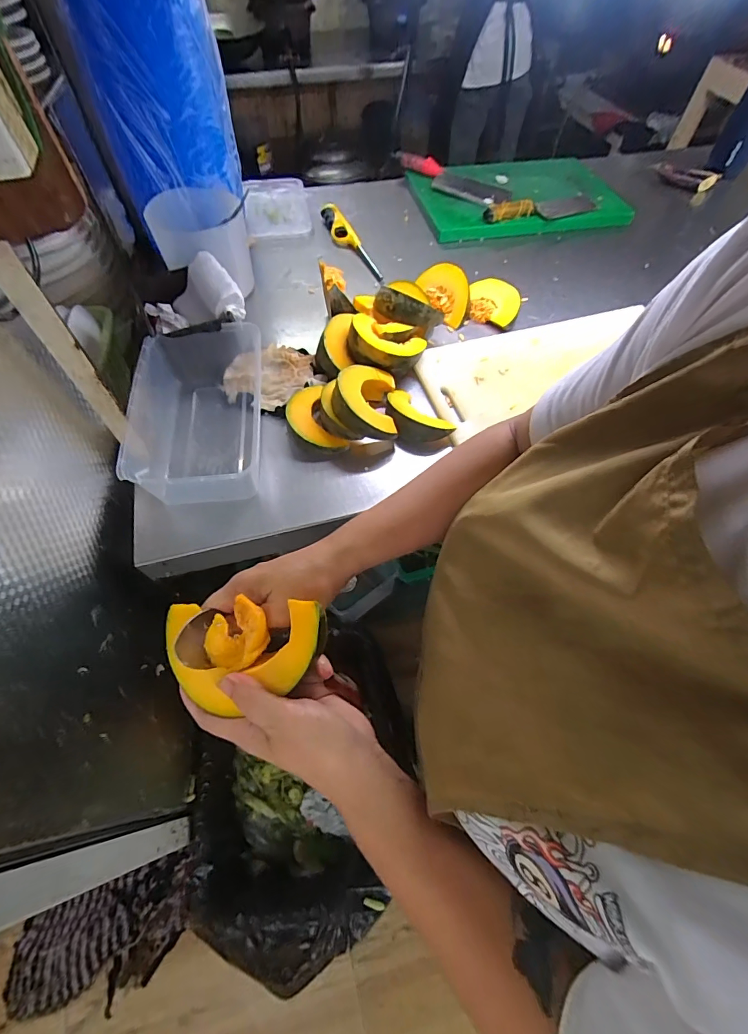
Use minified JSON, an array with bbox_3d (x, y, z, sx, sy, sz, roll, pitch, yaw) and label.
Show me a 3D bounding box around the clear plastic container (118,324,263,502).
[{"bbox_3d":[-0.242,-0.134,0.567,0.178,0.087,0.275,-3,59,-2],"label":"clear plastic container"}]

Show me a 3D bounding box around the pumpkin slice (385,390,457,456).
[{"bbox_3d":[0.054,-0.142,0.597,0.077,0.036,0.121,-35,65,-19],"label":"pumpkin slice"}]

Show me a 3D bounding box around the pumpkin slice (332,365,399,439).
[{"bbox_3d":[-0.016,-0.165,0.594,0.096,0.050,0.124,21,52,-28],"label":"pumpkin slice"}]

